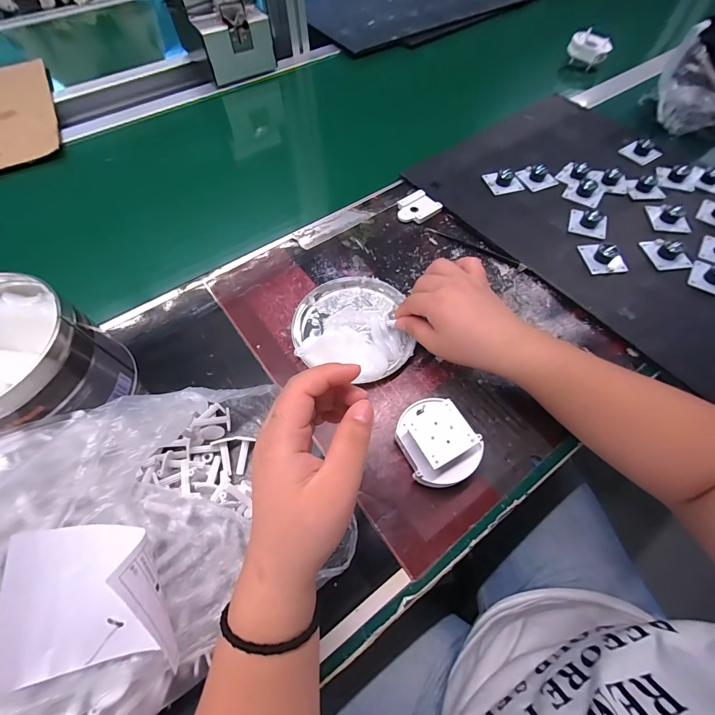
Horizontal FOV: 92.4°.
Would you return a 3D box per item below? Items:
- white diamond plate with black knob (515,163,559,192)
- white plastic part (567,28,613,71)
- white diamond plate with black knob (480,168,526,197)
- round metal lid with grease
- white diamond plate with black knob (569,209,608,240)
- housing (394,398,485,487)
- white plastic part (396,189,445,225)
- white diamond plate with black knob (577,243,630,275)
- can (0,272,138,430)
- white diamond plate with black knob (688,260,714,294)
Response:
[{"bbox_3d":[0.249,-0.252,0.469,0.044,0.022,0.042,-14,62,-7],"label":"white diamond plate with black knob"},{"bbox_3d":[0.431,-0.574,0.640,0.024,0.044,0.073,-40,68,-19],"label":"white plastic part"},{"bbox_3d":[0.201,-0.243,0.464,0.045,0.021,0.040,-14,62,-7],"label":"white diamond plate with black knob"},{"bbox_3d":[-0.007,-0.034,0.356,0.119,0.027,0.127,0,61,1],"label":"round metal lid with grease"},{"bbox_3d":[0.288,-0.170,0.421,0.041,0.022,0.040,20,63,11],"label":"white diamond plate with black knob"},{"bbox_3d":[0.064,0.073,0.289,0.057,0.045,0.069,-34,66,-17],"label":"housing"},{"bbox_3d":[0.077,-0.197,0.452,0.054,0.008,0.047,-36,67,-17],"label":"white plastic part"},{"bbox_3d":[0.287,-0.119,0.395,0.041,0.021,0.041,-4,61,-1],"label":"white diamond plate with black knob"},{"bbox_3d":[-0.280,0.010,0.286,0.121,0.092,0.119,0,61,1],"label":"can"},{"bbox_3d":[0.398,-0.089,0.381,0.040,0.017,0.039,0,61,1],"label":"white diamond plate with black knob"}]

